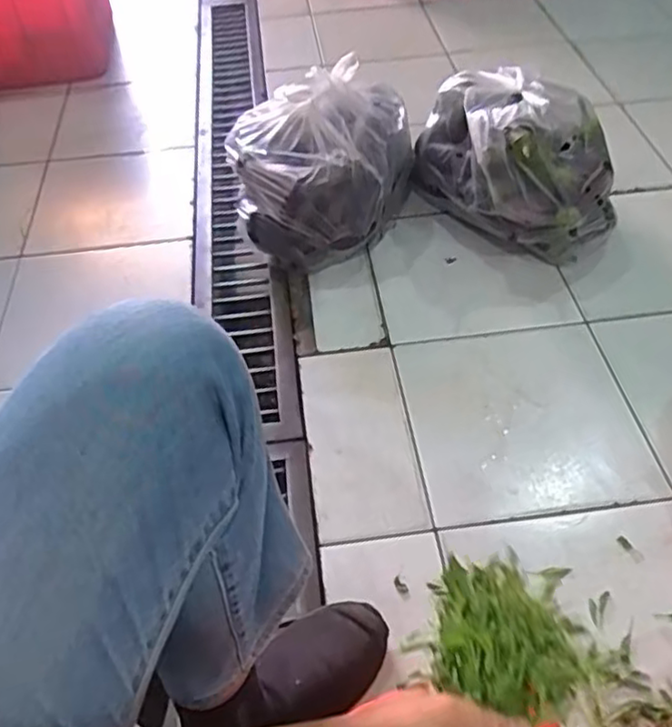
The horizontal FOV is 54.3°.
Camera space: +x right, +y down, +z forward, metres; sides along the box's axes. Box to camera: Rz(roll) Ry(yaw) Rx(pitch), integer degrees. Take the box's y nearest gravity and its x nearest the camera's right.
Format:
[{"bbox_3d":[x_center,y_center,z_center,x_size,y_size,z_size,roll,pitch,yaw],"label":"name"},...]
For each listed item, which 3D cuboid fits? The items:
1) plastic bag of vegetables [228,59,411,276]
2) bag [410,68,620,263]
[{"bbox_3d":[-0.014,-0.318,1.096,0.294,0.234,0.258,-9,49,-6],"label":"plastic bag of vegetables"},{"bbox_3d":[0.288,-0.321,1.074,0.200,0.251,0.307,-19,51,-14],"label":"bag"}]

